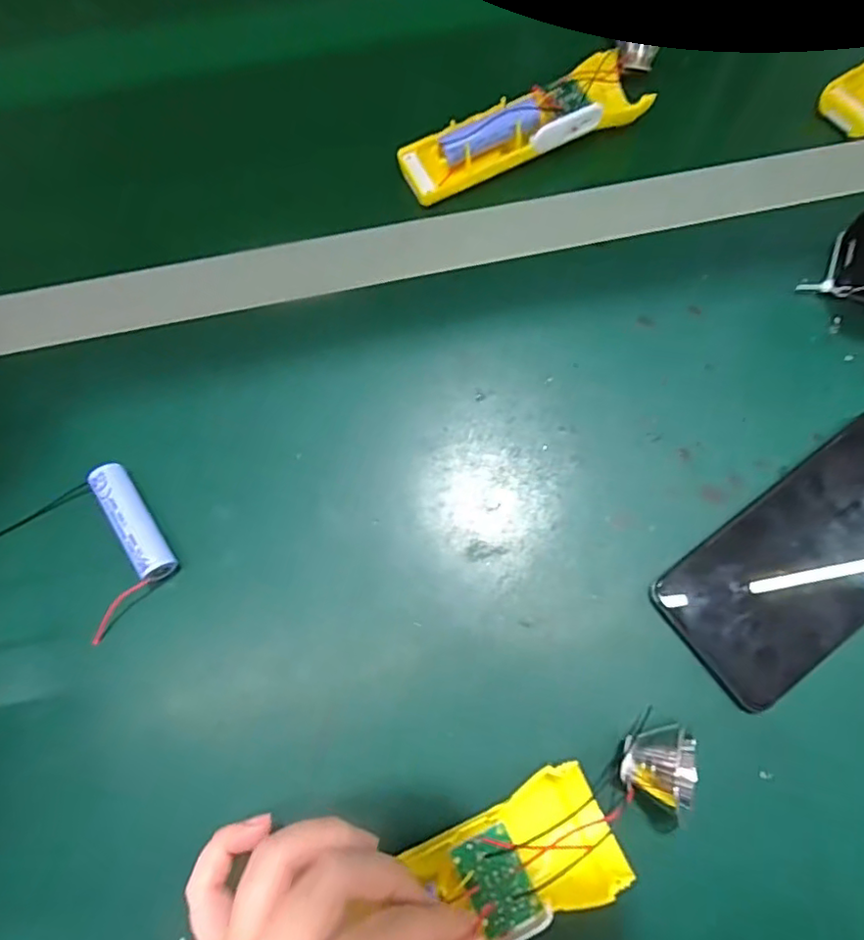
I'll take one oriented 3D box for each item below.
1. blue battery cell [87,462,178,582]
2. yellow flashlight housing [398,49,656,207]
[{"bbox_3d":[-0.156,0.027,0.308,0.017,0.020,0.066,-34,73,-9],"label":"blue battery cell"},{"bbox_3d":[0.059,-0.222,0.378,0.163,0.028,0.046,-24,72,-6],"label":"yellow flashlight housing"}]

